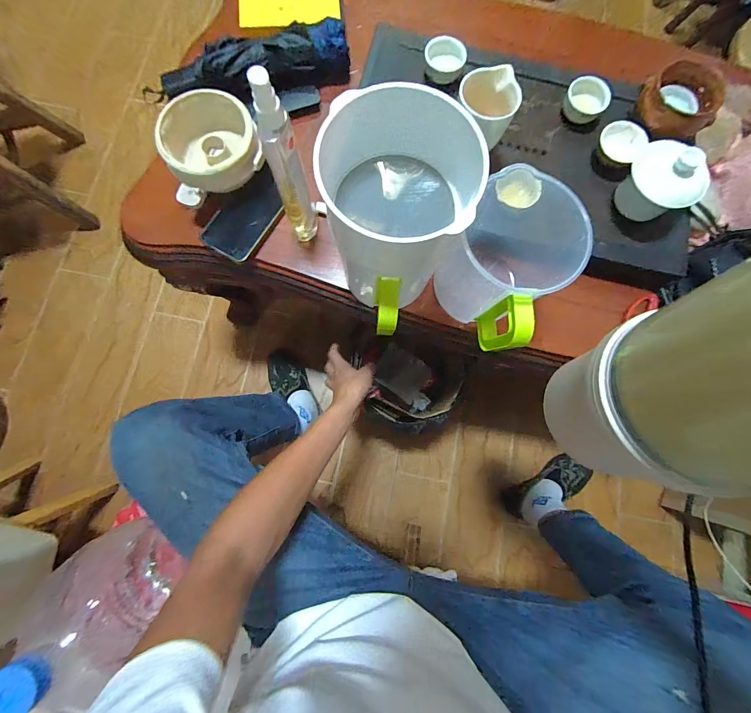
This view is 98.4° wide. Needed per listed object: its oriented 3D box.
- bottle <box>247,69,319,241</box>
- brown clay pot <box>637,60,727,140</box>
[{"bbox_3d":[-0.096,-0.200,0.369,0.034,0.223,0.028,-16,81,-5],"label":"bottle"},{"bbox_3d":[0.407,-0.338,0.431,0.094,0.045,0.077,-3,80,-3],"label":"brown clay pot"}]

